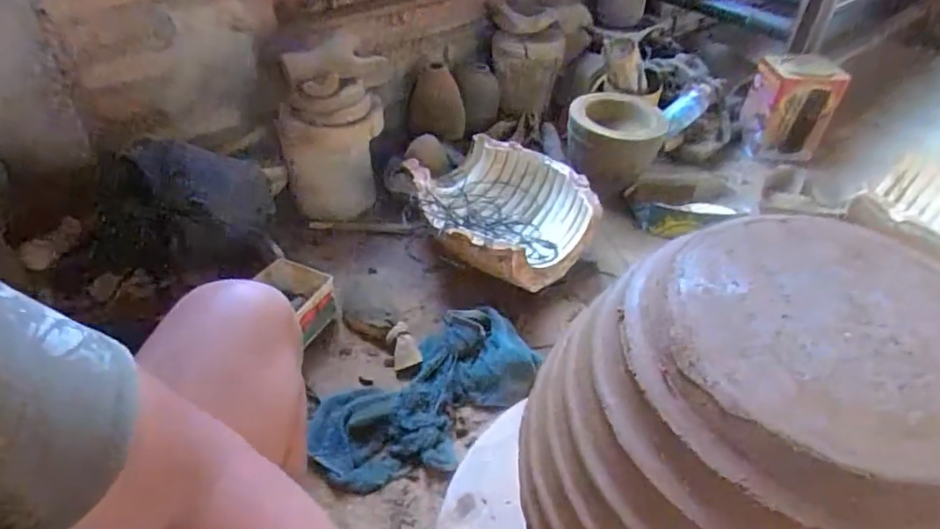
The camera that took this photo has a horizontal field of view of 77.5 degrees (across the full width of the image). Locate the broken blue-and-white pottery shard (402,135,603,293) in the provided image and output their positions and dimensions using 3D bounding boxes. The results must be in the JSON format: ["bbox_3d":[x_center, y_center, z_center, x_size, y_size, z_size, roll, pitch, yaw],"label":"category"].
[{"bbox_3d":[0.060,-0.107,1.170,0.324,0.133,0.342,1,41,-1],"label":"broken blue-and-white pottery shard"}]

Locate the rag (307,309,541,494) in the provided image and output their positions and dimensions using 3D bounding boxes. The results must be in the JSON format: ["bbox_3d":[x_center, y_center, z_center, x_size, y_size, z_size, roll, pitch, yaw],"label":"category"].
[{"bbox_3d":[-0.065,0.207,0.915,0.365,0.081,0.193,-27,49,-29],"label":"rag"}]

